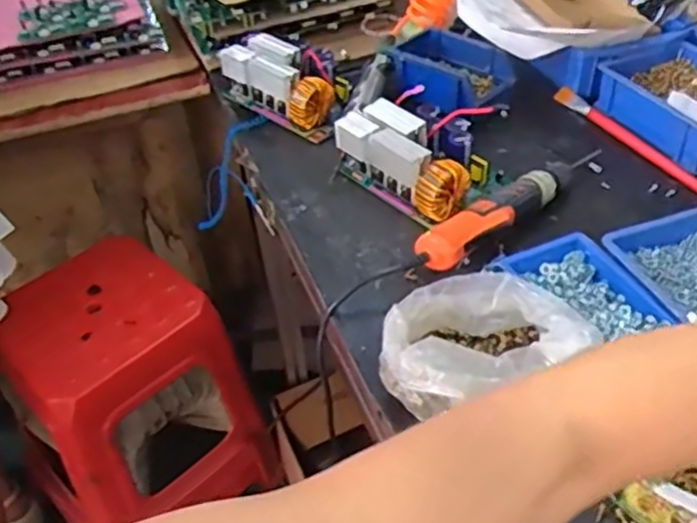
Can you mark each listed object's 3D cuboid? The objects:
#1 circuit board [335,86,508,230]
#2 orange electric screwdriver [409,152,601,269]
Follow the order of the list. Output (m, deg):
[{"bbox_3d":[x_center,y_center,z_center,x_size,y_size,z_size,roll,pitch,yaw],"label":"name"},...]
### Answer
[{"bbox_3d":[0.090,-0.125,0.822,0.127,0.079,0.177,-31,48,-27],"label":"circuit board"},{"bbox_3d":[0.193,-0.071,0.766,0.304,0.035,0.036,-32,48,-27],"label":"orange electric screwdriver"}]

